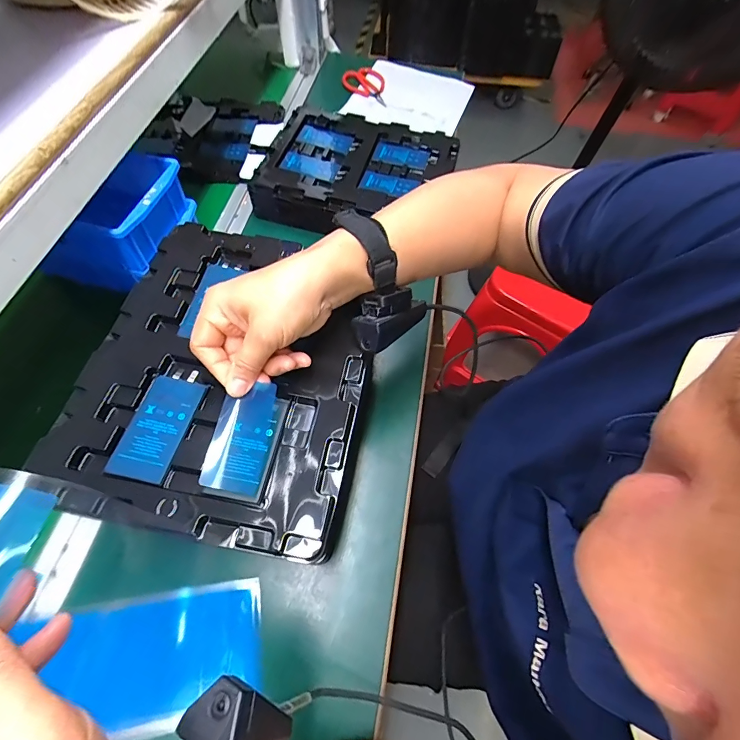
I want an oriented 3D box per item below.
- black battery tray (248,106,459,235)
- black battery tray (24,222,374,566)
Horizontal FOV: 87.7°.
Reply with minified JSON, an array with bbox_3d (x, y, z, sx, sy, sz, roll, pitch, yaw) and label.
[{"bbox_3d":[-0.020,-0.314,0.609,0.268,0.056,0.229,16,63,6],"label":"black battery tray"},{"bbox_3d":[-0.113,-0.005,0.326,0.220,0.023,0.267,10,62,3],"label":"black battery tray"}]

